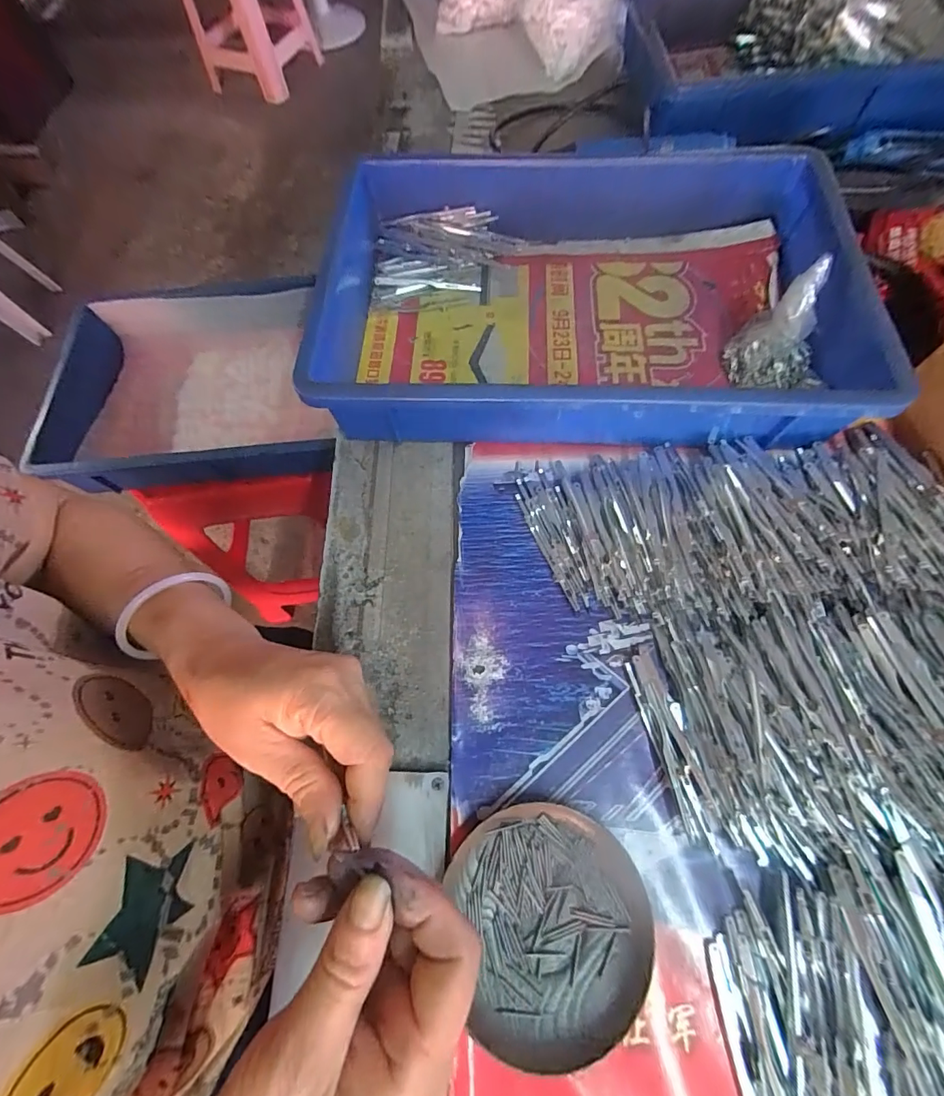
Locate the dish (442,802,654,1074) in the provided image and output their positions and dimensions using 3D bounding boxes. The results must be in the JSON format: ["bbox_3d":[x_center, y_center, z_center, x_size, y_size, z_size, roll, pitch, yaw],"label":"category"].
[{"bbox_3d":[0.046,0.210,0.255,0.102,0.016,0.113,-17,69,-4],"label":"dish"}]

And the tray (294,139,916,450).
[{"bbox_3d":[0.090,-0.221,0.393,0.434,0.076,0.289,2,69,3],"label":"tray"}]

